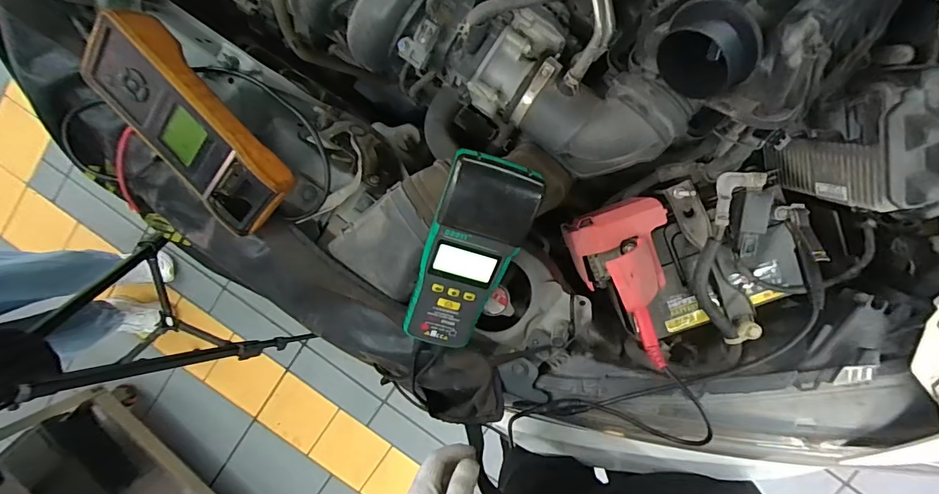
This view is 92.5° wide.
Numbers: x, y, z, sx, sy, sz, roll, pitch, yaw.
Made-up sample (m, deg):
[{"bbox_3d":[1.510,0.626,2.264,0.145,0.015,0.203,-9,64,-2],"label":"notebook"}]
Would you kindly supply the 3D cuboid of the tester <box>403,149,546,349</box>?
[{"bbox_3d":[-0.005,0.019,0.468,0.086,0.031,0.231,24,123,2],"label":"tester"}]

